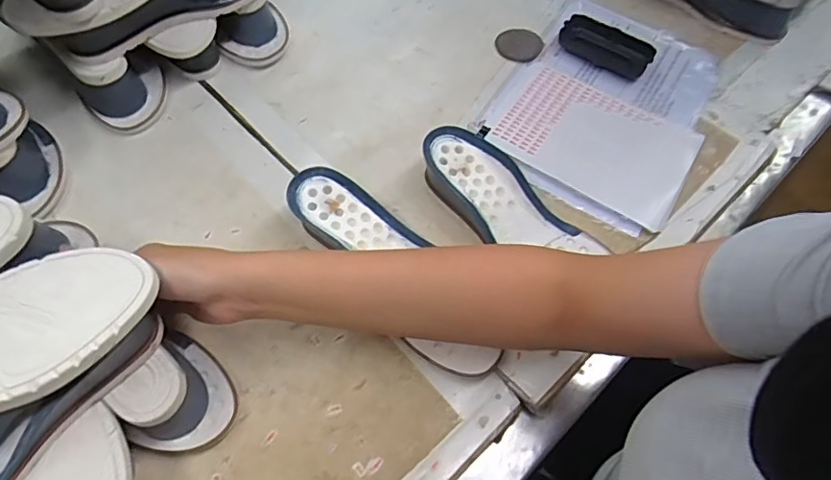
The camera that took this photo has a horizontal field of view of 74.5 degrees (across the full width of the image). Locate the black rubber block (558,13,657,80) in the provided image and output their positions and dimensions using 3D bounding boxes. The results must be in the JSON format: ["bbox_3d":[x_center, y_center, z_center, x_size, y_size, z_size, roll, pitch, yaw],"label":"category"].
[{"bbox_3d":[0.233,-0.237,0.666,0.109,0.022,0.053,27,63,12],"label":"black rubber block"}]

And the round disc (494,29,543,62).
[{"bbox_3d":[0.131,-0.244,0.683,0.064,0.004,0.064,1,60,-2],"label":"round disc"}]

